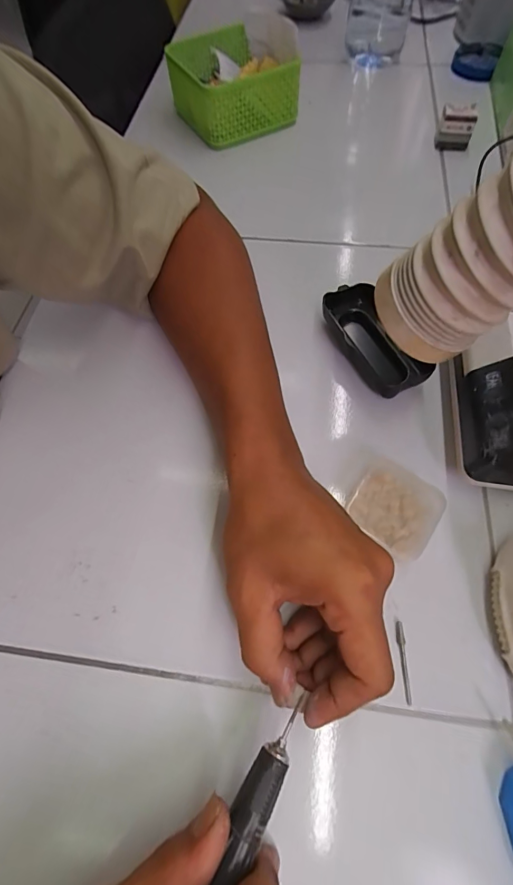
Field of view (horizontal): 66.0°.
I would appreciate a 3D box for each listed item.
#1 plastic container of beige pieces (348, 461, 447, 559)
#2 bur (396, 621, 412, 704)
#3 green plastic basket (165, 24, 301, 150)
[{"bbox_3d":[0.095,0.046,0.273,0.055,0.014,0.052,33,69,17],"label":"plastic container of beige pieces"},{"bbox_3d":[0.089,0.133,0.239,0.005,0.004,0.043,0,63,2],"label":"bur"},{"bbox_3d":[-0.032,-0.443,0.491,0.133,0.066,0.144,-29,67,-12],"label":"green plastic basket"}]

